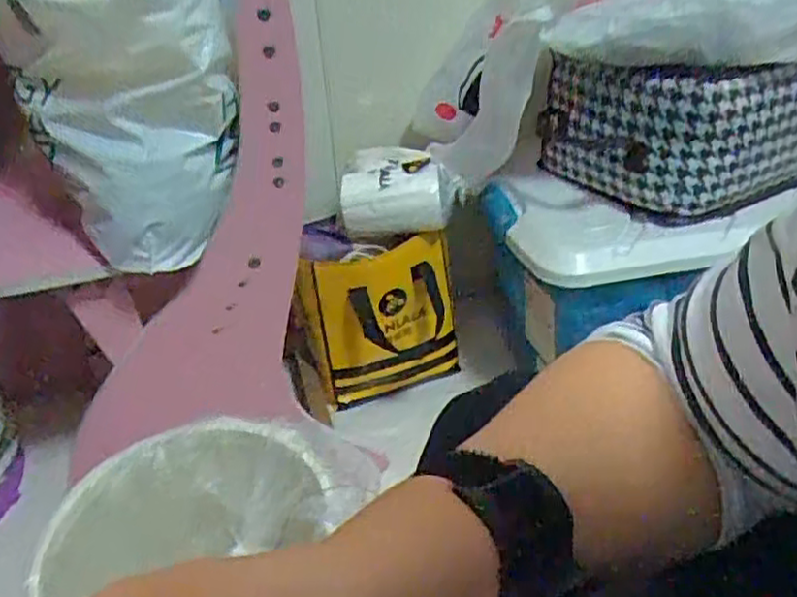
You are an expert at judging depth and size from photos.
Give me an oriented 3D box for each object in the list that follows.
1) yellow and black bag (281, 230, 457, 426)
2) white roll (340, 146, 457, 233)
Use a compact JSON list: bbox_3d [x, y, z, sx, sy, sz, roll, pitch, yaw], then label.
[{"bbox_3d":[-0.036,0.044,1.024,0.246,0.242,0.064,-18,37,-19],"label":"yellow and black bag"},{"bbox_3d":[0.003,-0.141,0.988,0.155,0.111,0.088,-1,35,4],"label":"white roll"}]

